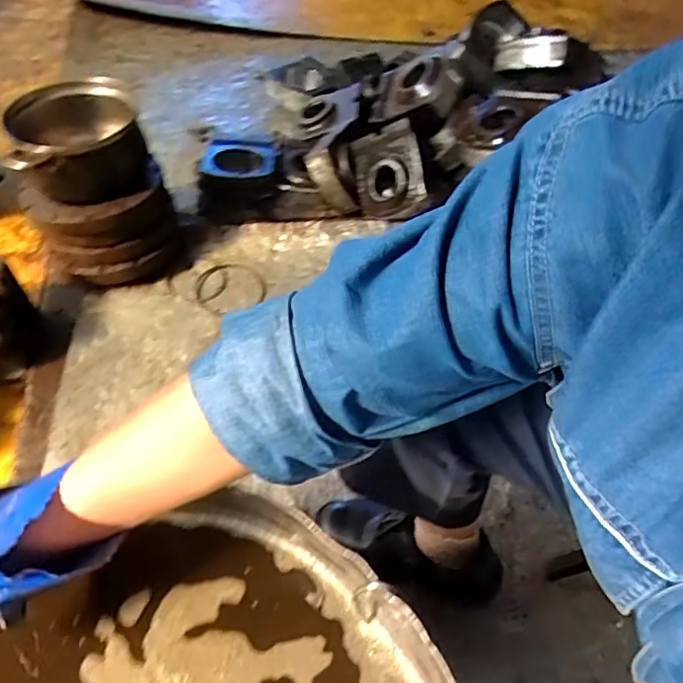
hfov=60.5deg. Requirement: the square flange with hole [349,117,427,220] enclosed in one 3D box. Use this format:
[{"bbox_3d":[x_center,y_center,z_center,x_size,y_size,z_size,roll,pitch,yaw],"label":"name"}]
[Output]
[{"bbox_3d":[0.103,-0.370,1.267,0.144,0.187,0.038,-15,12,-1],"label":"square flange with hole"}]

